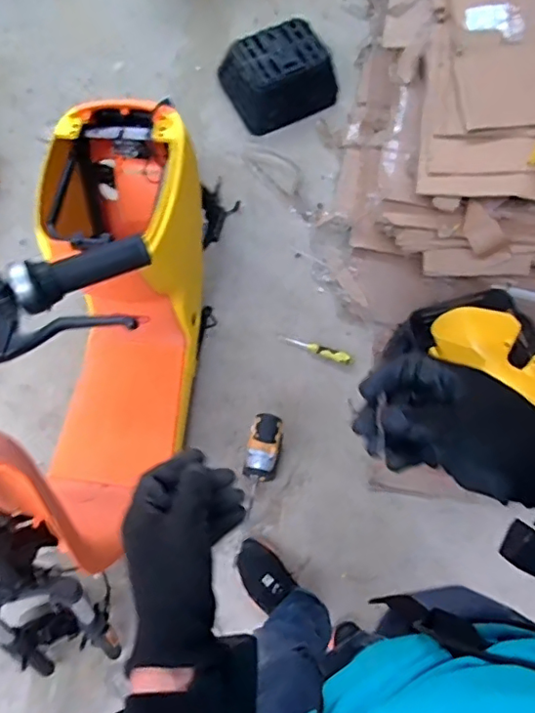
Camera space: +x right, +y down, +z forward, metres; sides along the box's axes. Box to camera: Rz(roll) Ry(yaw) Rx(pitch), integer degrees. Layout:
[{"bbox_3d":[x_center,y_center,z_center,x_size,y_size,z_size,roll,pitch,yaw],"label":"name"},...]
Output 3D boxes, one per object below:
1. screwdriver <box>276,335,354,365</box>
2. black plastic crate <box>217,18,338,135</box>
[{"bbox_3d":[0.124,-0.022,1.432,0.201,0.028,0.032,20,71,18],"label":"screwdriver"},{"bbox_3d":[0.032,-0.836,1.637,0.307,0.129,0.250,-30,75,-12],"label":"black plastic crate"}]

